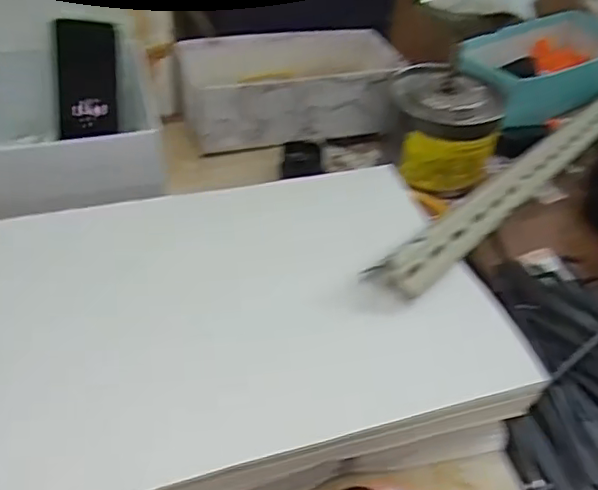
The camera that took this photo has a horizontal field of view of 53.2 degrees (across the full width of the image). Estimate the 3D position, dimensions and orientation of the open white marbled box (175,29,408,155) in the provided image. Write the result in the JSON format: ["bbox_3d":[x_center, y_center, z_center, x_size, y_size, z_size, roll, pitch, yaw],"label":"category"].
[{"bbox_3d":[-0.008,-0.199,0.763,0.272,0.083,0.140,-6,46,-11],"label":"open white marbled box"}]

